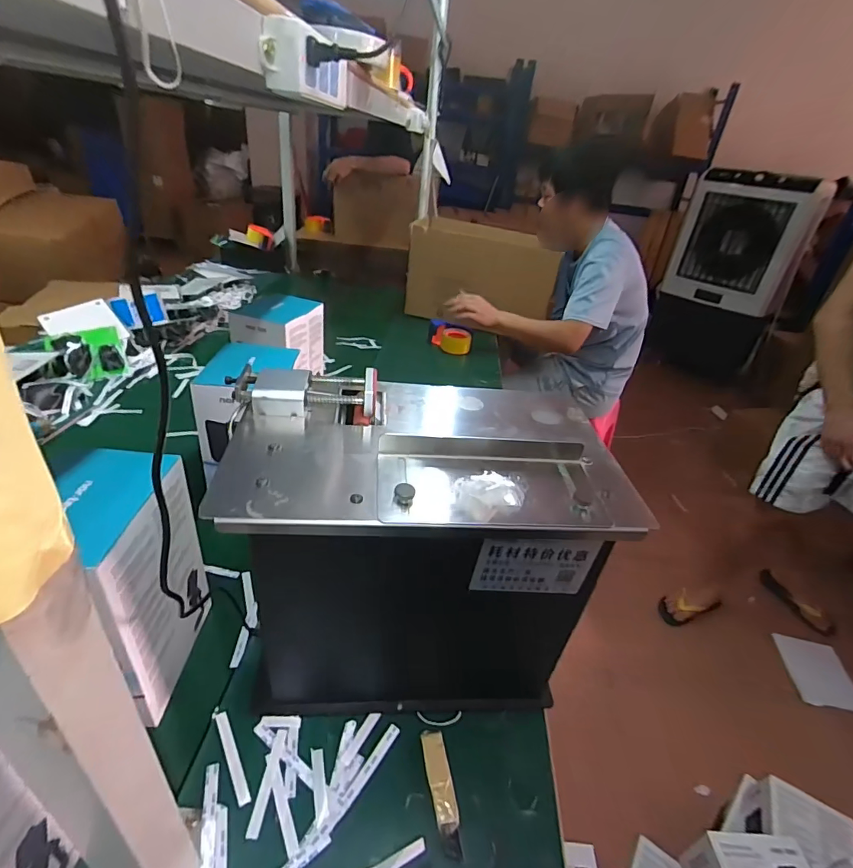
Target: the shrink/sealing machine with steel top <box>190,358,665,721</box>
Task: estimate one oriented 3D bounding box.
[{"bbox_3d":[-0.010,0.127,0.483,0.342,0.315,0.220,2,32,-9],"label":"shrink/sealing machine with steel top"}]

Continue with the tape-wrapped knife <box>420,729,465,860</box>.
[{"bbox_3d":[0.014,0.339,0.448,0.022,0.004,0.102,0,32,-12],"label":"tape-wrapped knife"}]

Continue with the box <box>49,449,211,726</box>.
[{"bbox_3d":[-0.294,0.154,0.467,0.079,0.230,0.153,4,32,-6],"label":"box"}]

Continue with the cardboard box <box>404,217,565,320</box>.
[{"bbox_3d":[0.196,-0.550,1.602,0.498,0.286,0.210,11,32,5],"label":"cardboard box"}]

